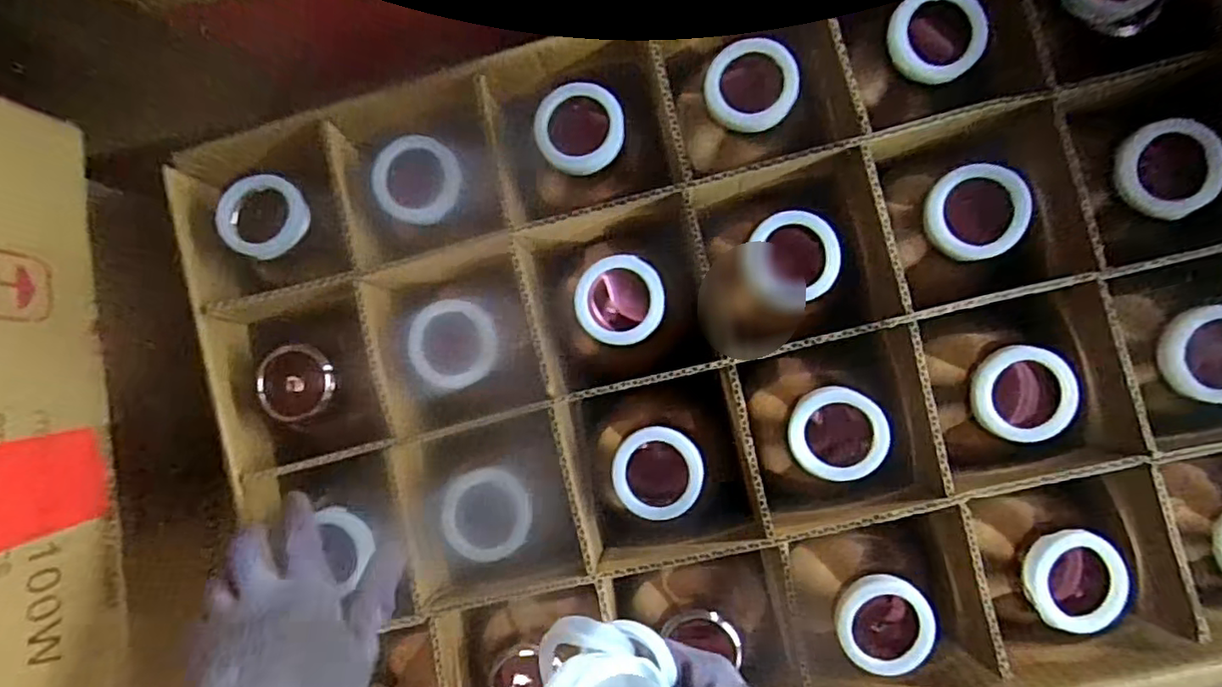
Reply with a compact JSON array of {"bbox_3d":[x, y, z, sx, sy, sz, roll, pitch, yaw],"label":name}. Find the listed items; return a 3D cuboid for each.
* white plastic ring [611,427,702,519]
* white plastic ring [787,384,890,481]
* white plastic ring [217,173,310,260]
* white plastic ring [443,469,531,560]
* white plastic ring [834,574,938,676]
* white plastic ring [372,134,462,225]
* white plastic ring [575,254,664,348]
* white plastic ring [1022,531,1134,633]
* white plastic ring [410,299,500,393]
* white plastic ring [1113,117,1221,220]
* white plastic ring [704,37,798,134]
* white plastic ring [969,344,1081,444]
[{"bbox_3d":[0.030,0.084,0.402,0.057,0.013,0.057,0,89,5],"label":"white plastic ring"},{"bbox_3d":[0.141,0.056,0.386,0.057,0.014,0.056,0,89,5],"label":"white plastic ring"},{"bbox_3d":[-0.236,-0.087,0.421,0.054,0.012,0.054,0,89,5],"label":"white plastic ring"},{"bbox_3d":[-0.081,0.111,0.406,0.057,0.004,0.060,0,92,0],"label":"white plastic ring"},{"bbox_3d":[0.170,0.175,0.388,0.057,0.013,0.055,-4,71,11],"label":"white plastic ring"},{"bbox_3d":[-0.130,-0.109,0.416,0.055,0.006,0.058,-2,116,-4],"label":"white plastic ring"},{"bbox_3d":[0.006,-0.029,0.407,0.057,0.009,0.058,0,89,5],"label":"white plastic ring"},{"bbox_3d":[0.280,0.142,0.373,0.057,0.014,0.056,0,89,5],"label":"white plastic ring"},{"bbox_3d":[-0.106,0.000,0.418,0.056,0.004,0.058,-1,94,-9],"label":"white plastic ring"},{"bbox_3d":[0.335,-0.105,0.370,0.062,0.011,0.057,0,89,5],"label":"white plastic ring"},{"bbox_3d":[0.090,-0.167,0.402,0.057,0.015,0.055,0,89,5],"label":"white plastic ring"},{"bbox_3d":[0.249,0.030,0.374,0.054,0.016,0.058,0,89,5],"label":"white plastic ring"}]

